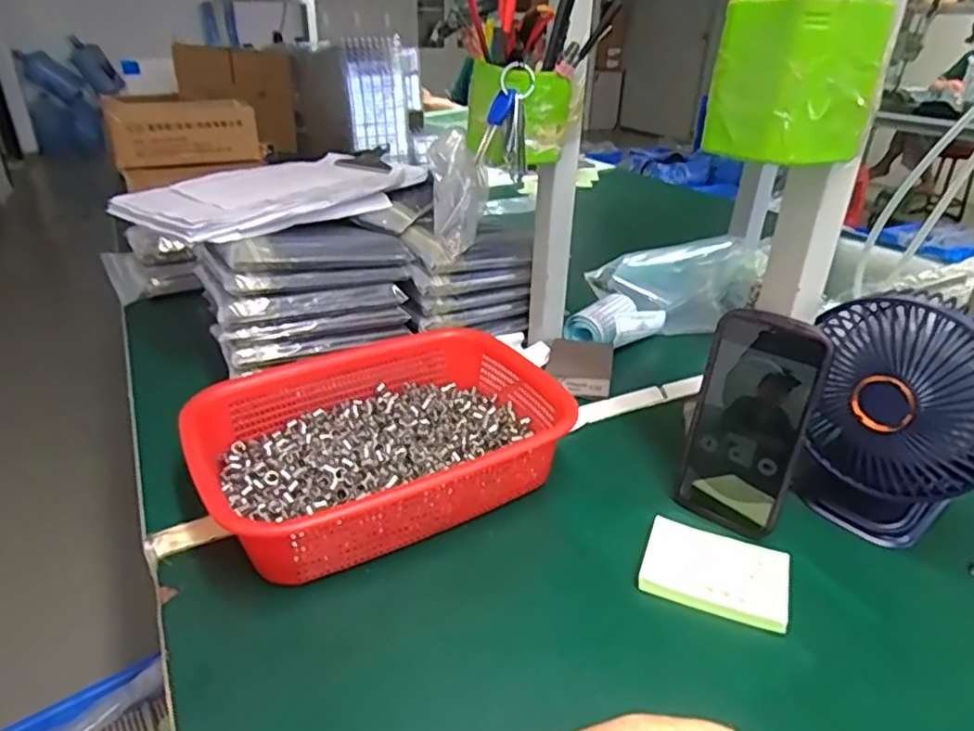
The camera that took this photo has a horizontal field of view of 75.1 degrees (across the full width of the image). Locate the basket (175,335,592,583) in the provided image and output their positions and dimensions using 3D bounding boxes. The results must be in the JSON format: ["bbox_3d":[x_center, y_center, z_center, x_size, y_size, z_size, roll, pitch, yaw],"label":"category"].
[{"bbox_3d":[-0.085,0.064,0.527,0.280,0.079,0.211,-15,32,-27],"label":"basket"}]

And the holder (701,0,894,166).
[{"bbox_3d":[0.175,-0.160,0.360,0.074,0.078,0.066,-12,31,-23],"label":"holder"}]

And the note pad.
[{"bbox_3d":[0.160,0.146,0.445,0.094,0.015,0.067,12,30,20],"label":"note pad"}]

